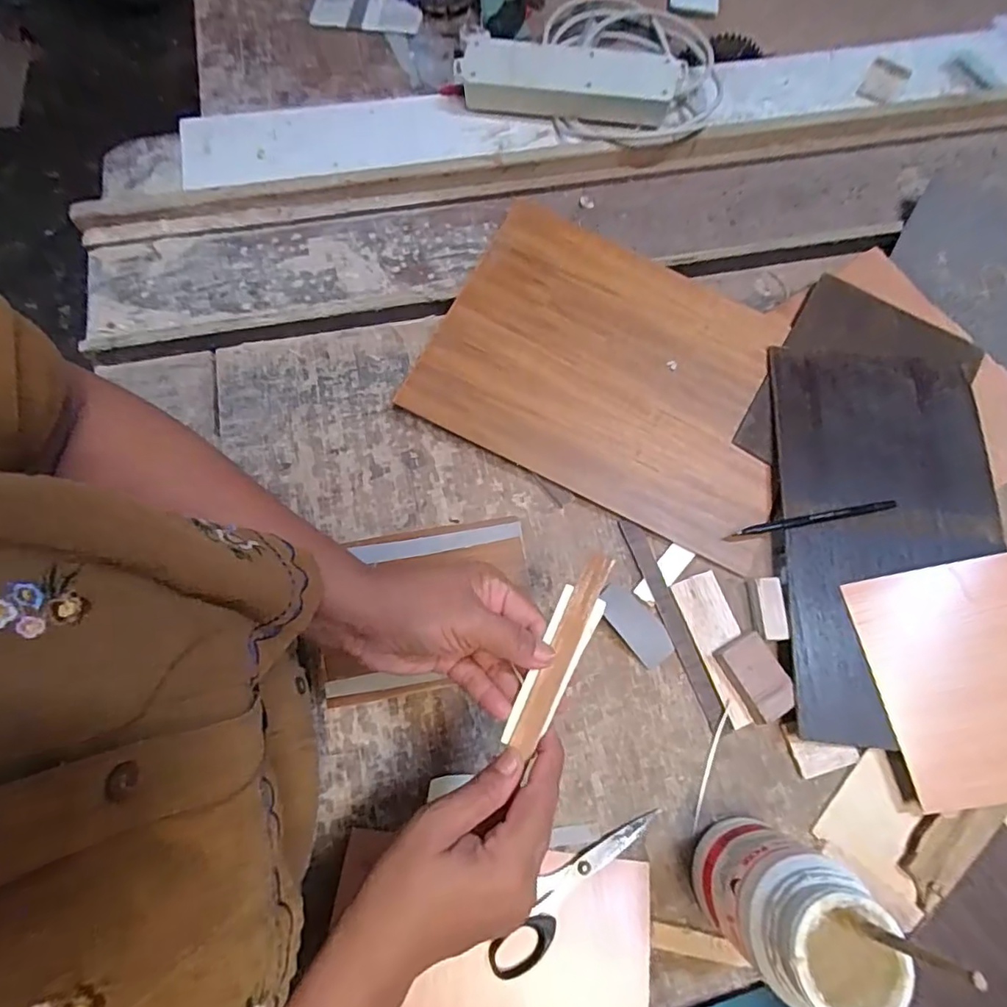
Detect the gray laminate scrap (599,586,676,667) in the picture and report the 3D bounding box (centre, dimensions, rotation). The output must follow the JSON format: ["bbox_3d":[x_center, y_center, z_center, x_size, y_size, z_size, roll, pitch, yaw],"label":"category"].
[{"bbox_3d":[0.113,0.102,0.468,0.034,0.006,0.073,-39,77,-11],"label":"gray laminate scrap"}]

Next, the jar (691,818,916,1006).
[{"bbox_3d":[0.176,0.259,0.343,0.070,0.131,0.073,0,73,0],"label":"jar"}]

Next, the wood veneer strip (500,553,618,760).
[{"bbox_3d":[0.034,0.087,0.325,0.025,0.007,0.120,22,85,16],"label":"wood veneer strip"}]

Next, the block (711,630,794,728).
[{"bbox_3d":[0.204,0.141,0.444,0.040,0.024,0.064,-26,75,-8],"label":"block"}]

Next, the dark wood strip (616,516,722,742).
[{"bbox_3d":[0.144,0.098,0.469,0.017,0.005,0.179,-20,74,-6],"label":"dark wood strip"}]

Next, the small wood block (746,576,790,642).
[{"bbox_3d":[0.224,0.090,0.467,0.023,0.018,0.051,0,73,0],"label":"small wood block"}]

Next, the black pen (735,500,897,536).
[{"bbox_3d":[0.273,0.014,0.481,0.138,0.011,0.010,-10,73,-4],"label":"black pen"}]

